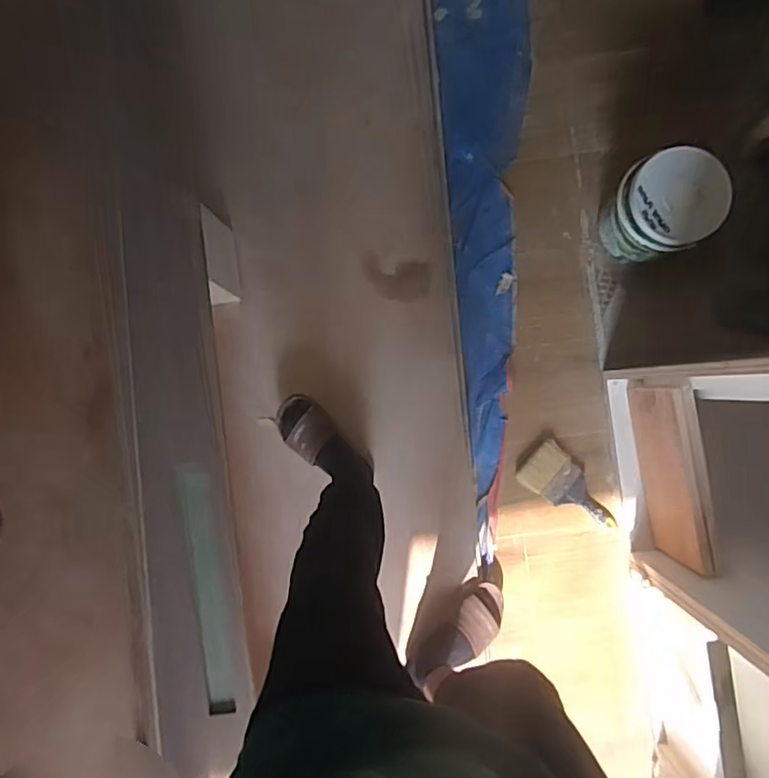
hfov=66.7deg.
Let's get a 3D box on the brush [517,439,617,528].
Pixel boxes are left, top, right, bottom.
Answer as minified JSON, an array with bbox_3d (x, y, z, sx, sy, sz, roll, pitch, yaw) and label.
[{"bbox_3d":[0.399,0.222,1.248,0.223,0.024,0.106,42,91,-5],"label":"brush"}]

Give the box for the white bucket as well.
[{"bbox_3d":[0.524,-0.341,1.131,0.169,0.239,0.169,0,94,-3],"label":"white bucket"}]

